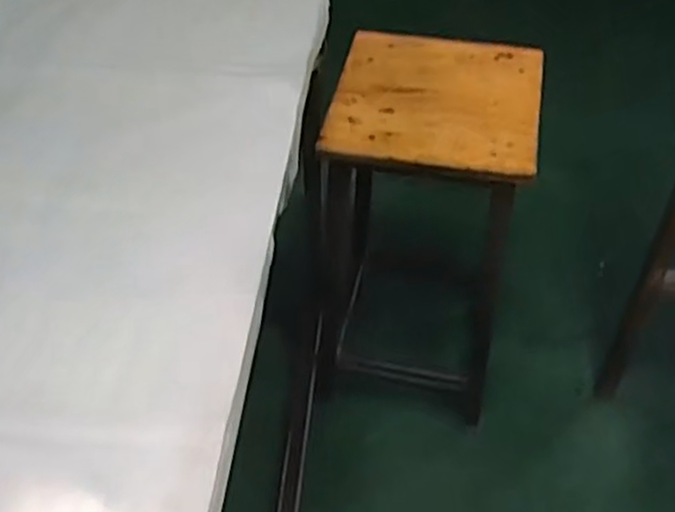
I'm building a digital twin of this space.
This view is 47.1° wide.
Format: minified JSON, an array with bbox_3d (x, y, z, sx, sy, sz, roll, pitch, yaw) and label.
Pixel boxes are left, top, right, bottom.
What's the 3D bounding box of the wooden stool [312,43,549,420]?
[{"bbox_3d":[0.137,-0.024,1.318,0.325,0.569,0.294,5,48,6],"label":"wooden stool"}]

